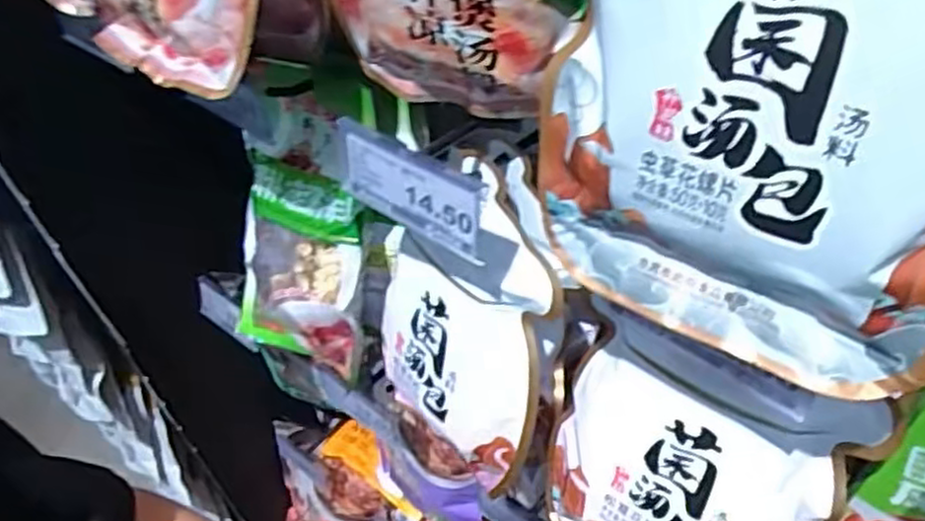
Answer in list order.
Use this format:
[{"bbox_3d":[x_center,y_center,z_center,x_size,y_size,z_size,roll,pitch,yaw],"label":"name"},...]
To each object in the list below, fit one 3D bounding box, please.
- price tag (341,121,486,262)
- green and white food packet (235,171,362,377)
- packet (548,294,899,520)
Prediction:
[{"bbox_3d":[-0.028,-0.037,0.387,0.096,0.048,0.006,26,45,28],"label":"price tag"},{"bbox_3d":[-0.133,0.011,0.568,0.133,0.173,0.047,24,23,22],"label":"green and white food packet"},{"bbox_3d":[0.127,0.124,0.421,0.158,0.170,0.068,24,54,25],"label":"packet"}]

